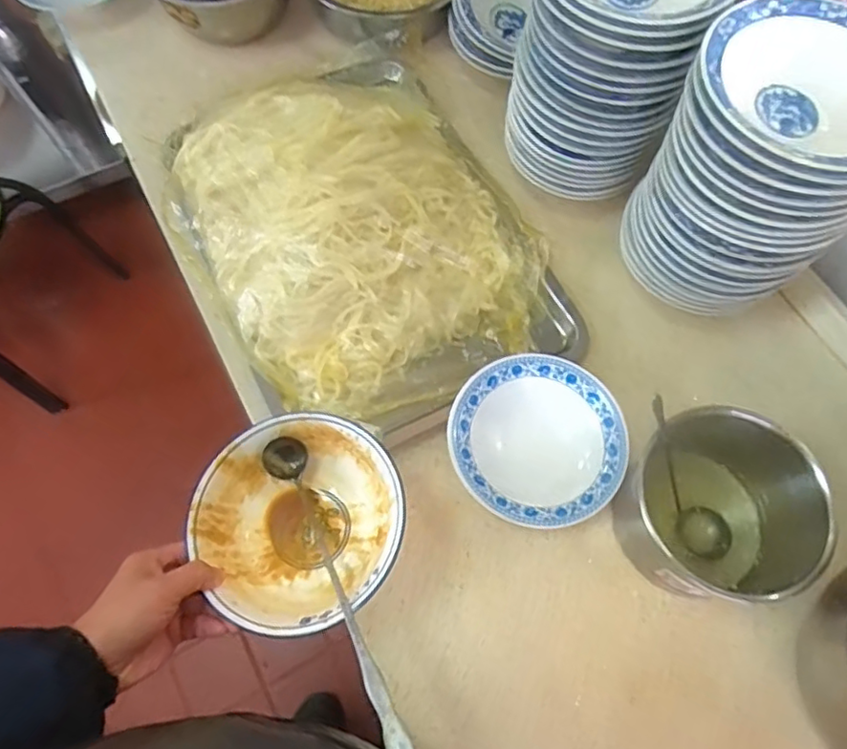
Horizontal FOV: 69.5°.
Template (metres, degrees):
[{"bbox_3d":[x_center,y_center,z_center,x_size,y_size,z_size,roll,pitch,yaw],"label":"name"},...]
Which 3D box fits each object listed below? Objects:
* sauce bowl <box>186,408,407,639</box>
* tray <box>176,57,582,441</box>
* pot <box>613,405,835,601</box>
[{"bbox_3d":[-0.094,0.111,0.468,0.152,0.057,0.155,0,68,0],"label":"sauce bowl"},{"bbox_3d":[-0.072,-0.166,0.660,0.338,0.086,0.465,-28,71,-11],"label":"tray"},{"bbox_3d":[0.252,0.123,0.538,0.141,0.108,0.137,0,68,0],"label":"pot"}]

